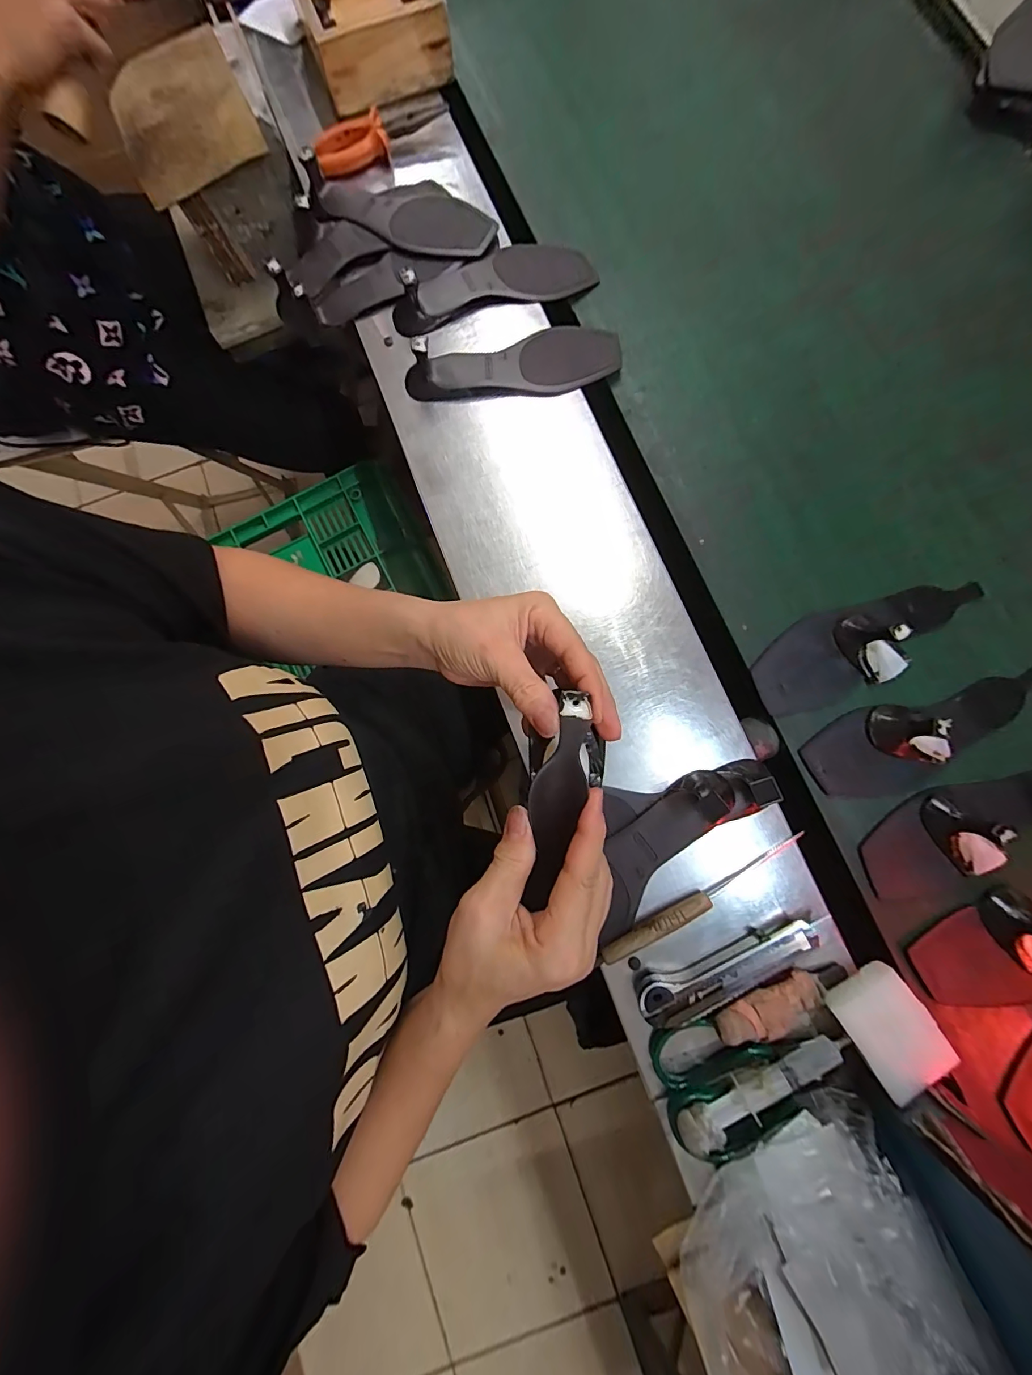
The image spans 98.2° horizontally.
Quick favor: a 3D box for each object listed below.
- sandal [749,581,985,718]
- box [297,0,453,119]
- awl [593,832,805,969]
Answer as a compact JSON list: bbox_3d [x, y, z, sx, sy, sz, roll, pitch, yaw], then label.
[{"bbox_3d":[0.343,-0.049,0.409,0.238,0.050,0.082,-22,80,-2],"label":"sandal"},{"bbox_3d":[-0.175,-0.795,0.526,0.149,0.062,0.184,-21,80,0],"label":"box"},{"bbox_3d":[0.157,0.176,0.374,0.195,0.013,0.015,-30,81,-6],"label":"awl"}]

